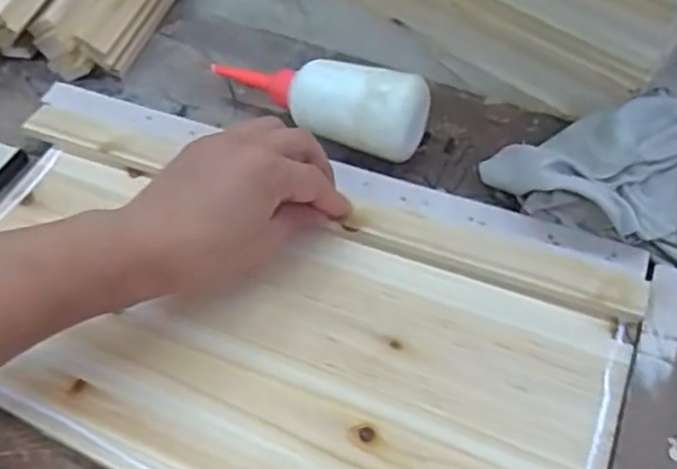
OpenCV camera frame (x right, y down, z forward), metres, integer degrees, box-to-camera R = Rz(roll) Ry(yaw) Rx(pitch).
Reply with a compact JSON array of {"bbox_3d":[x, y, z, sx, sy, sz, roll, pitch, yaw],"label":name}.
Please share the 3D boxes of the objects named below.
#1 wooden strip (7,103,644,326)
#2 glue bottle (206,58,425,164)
[{"bbox_3d":[-0.018,-0.021,0.476,0.444,0.012,0.034,17,56,11],"label":"wooden strip"},{"bbox_3d":[-0.021,-0.101,0.514,0.174,0.061,0.053,22,60,15],"label":"glue bottle"}]

